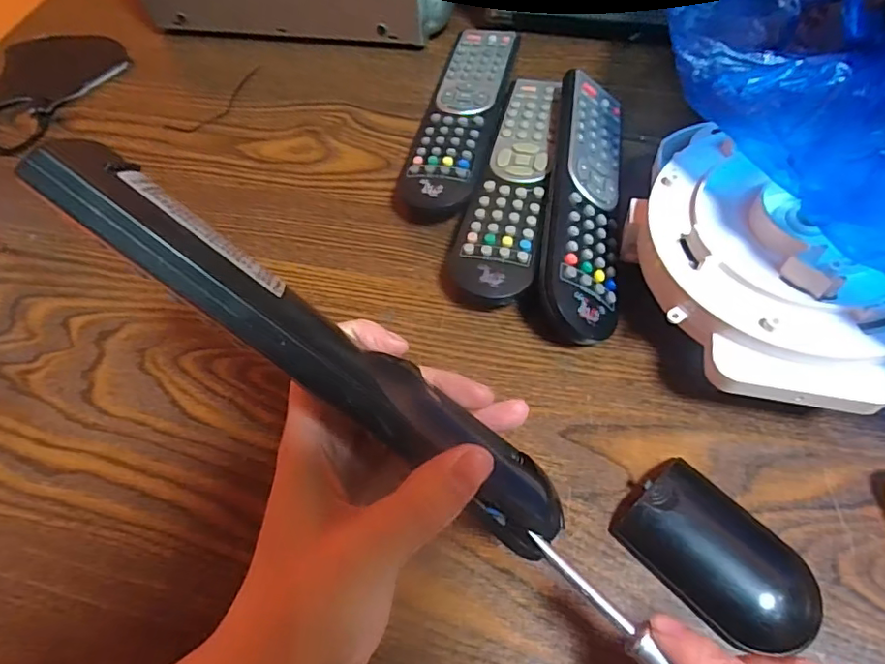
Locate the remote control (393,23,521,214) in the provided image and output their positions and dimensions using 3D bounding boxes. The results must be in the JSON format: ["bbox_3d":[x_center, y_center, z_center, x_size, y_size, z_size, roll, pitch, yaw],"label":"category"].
[{"bbox_3d":[0.016,-0.152,0.387,0.051,0.028,0.188,10,60,9],"label":"remote control"}]

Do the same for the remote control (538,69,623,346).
[{"bbox_3d":[0.082,-0.079,0.327,0.050,0.023,0.193,23,59,-18],"label":"remote control"}]

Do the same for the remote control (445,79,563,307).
[{"bbox_3d":[0.048,-0.093,0.348,0.048,0.026,0.190,13,61,11],"label":"remote control"}]

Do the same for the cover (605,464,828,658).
[{"bbox_3d":[0.119,0.095,0.234,0.047,0.014,0.082,-38,64,-18],"label":"cover"}]

